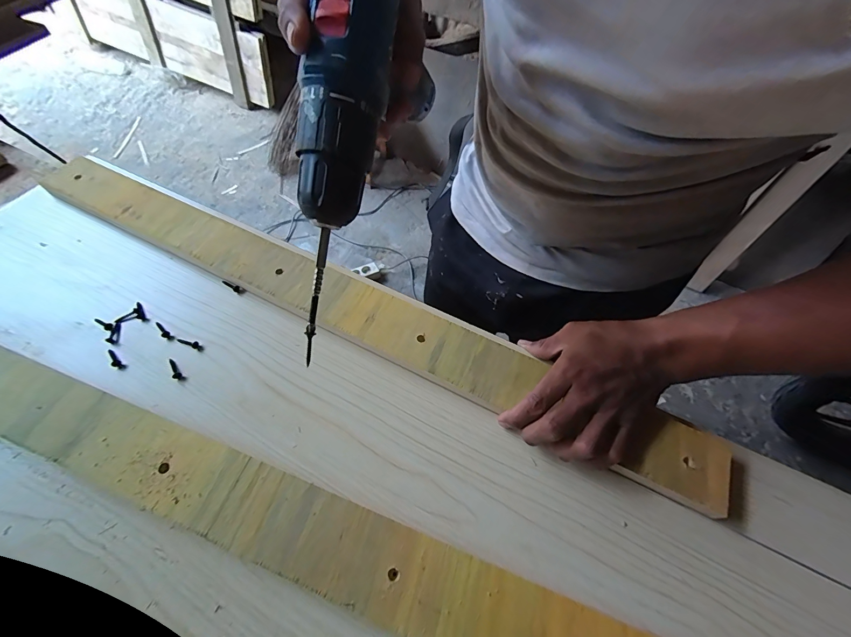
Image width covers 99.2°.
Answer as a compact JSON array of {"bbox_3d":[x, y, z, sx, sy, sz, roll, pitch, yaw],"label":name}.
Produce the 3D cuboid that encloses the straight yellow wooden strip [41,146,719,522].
[{"bbox_3d":[-0.100,-0.023,0.377,0.758,0.026,0.066,24,62,12],"label":"straight yellow wooden strip"}]

